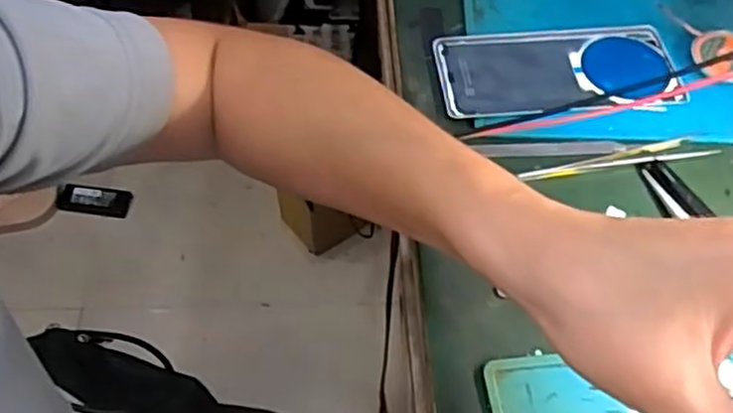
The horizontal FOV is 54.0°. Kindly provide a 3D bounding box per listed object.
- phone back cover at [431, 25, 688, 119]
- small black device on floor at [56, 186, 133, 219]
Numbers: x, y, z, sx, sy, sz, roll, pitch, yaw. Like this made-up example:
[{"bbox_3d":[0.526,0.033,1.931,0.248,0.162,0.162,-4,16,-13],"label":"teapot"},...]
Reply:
[{"bbox_3d":[0.130,-0.094,0.491,0.160,0.009,0.073,-4,56,-3],"label":"phone back cover"},{"bbox_3d":[-0.502,-0.009,1.327,0.129,0.029,0.045,5,55,-12],"label":"small black device on floor"}]

